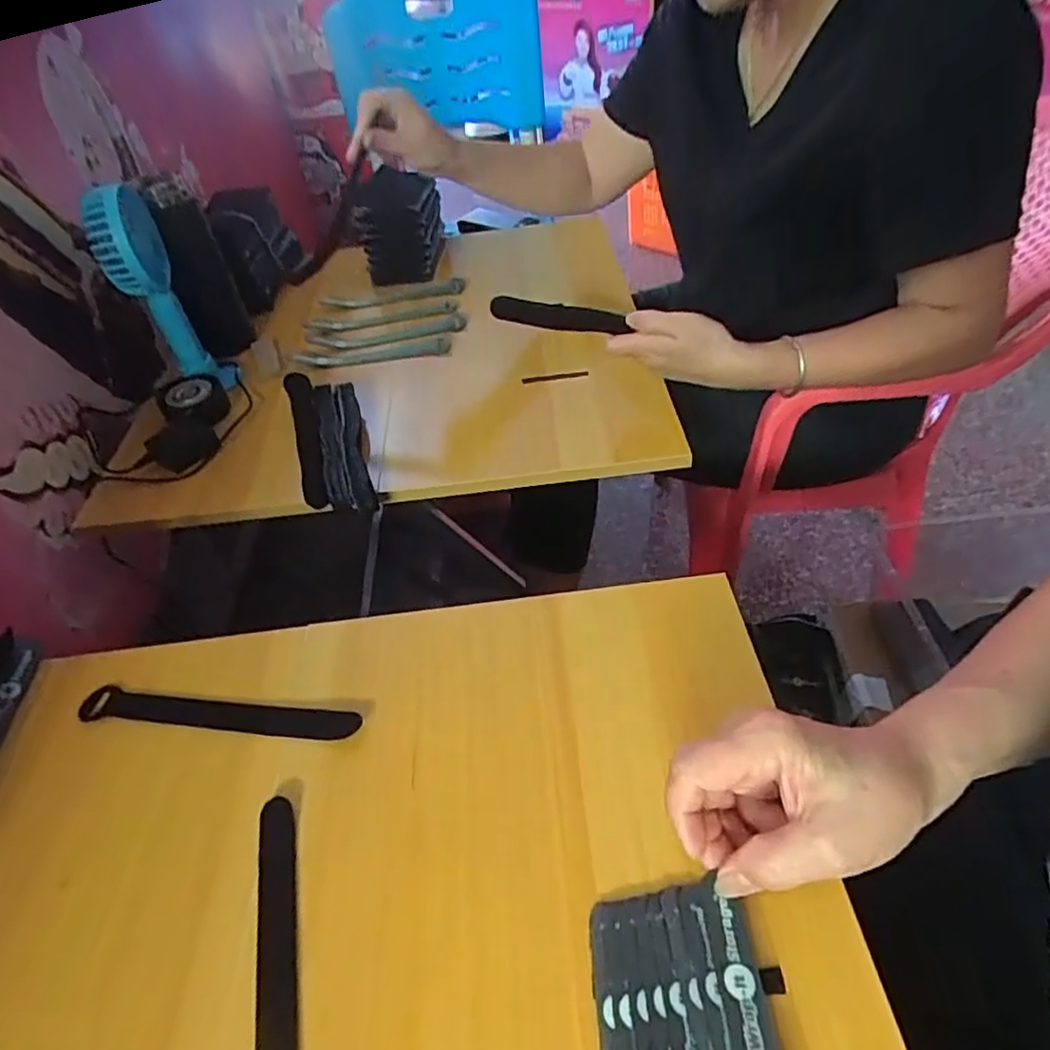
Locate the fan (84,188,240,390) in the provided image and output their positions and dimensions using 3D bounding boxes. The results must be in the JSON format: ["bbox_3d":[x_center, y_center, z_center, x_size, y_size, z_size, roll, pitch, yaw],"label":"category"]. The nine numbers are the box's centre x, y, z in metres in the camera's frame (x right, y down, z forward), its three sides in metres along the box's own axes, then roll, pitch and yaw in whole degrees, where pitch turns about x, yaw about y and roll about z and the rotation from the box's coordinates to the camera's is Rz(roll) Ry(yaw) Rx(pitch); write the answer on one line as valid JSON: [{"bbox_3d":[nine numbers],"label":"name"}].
[{"bbox_3d":[-0.387,-0.244,0.682,0.073,0.214,0.085,-27,48,-18],"label":"fan"}]

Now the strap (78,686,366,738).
[{"bbox_3d":[-0.194,0.120,0.405,0.187,0.006,0.024,2,43,11],"label":"strap"}]

